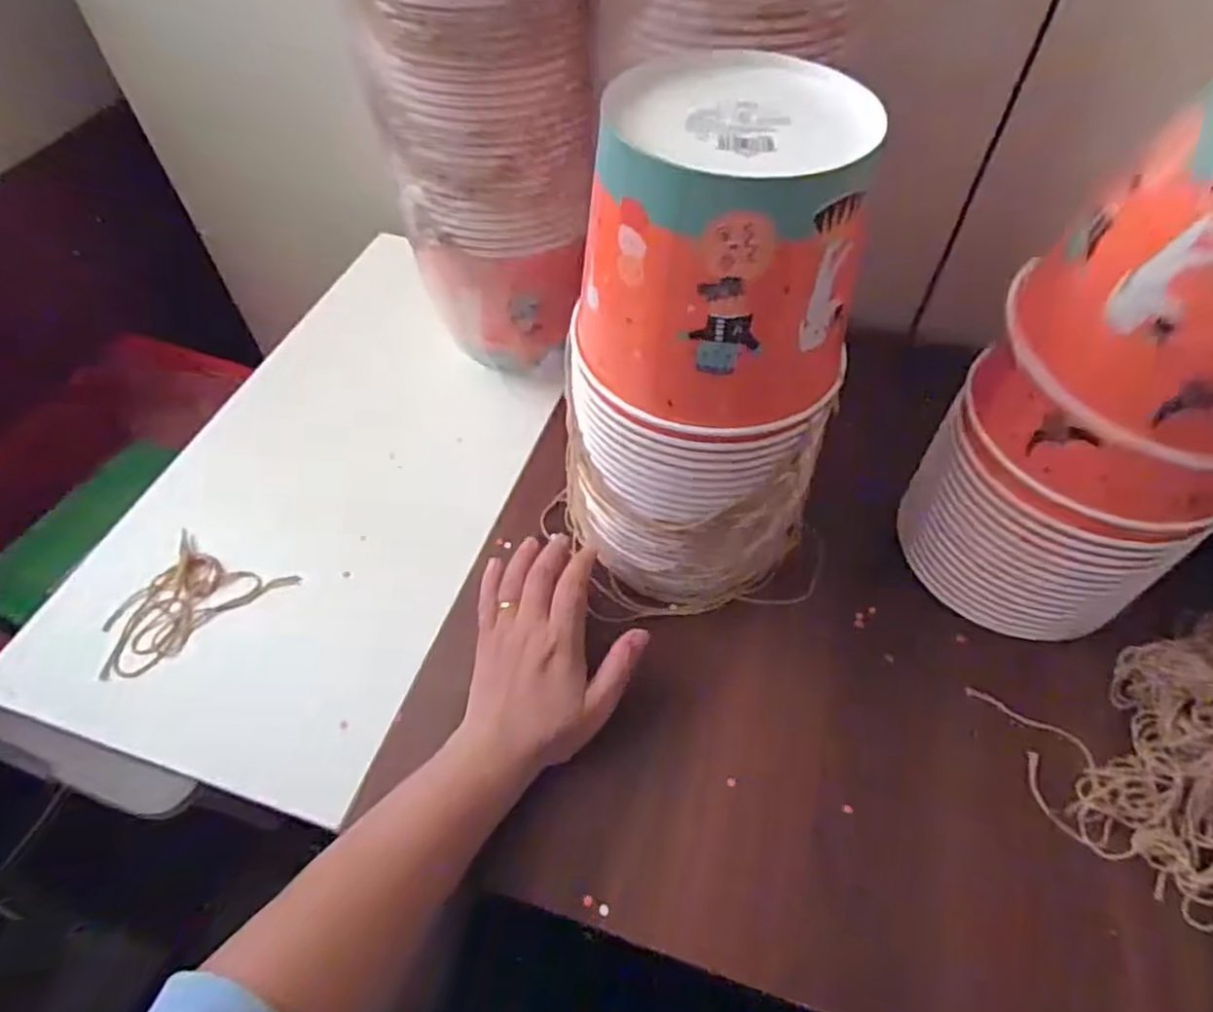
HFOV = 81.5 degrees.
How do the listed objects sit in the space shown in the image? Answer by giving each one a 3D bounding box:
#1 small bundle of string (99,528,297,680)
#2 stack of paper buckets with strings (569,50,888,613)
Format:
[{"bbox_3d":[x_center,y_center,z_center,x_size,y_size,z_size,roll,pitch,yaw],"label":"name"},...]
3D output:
[{"bbox_3d":[-0.305,0.079,0.512,0.094,0.013,0.112,19,57,14],"label":"small bundle of string"},{"bbox_3d":[0.065,-0.073,0.436,0.152,0.311,0.156,18,57,13],"label":"stack of paper buckets with strings"}]

